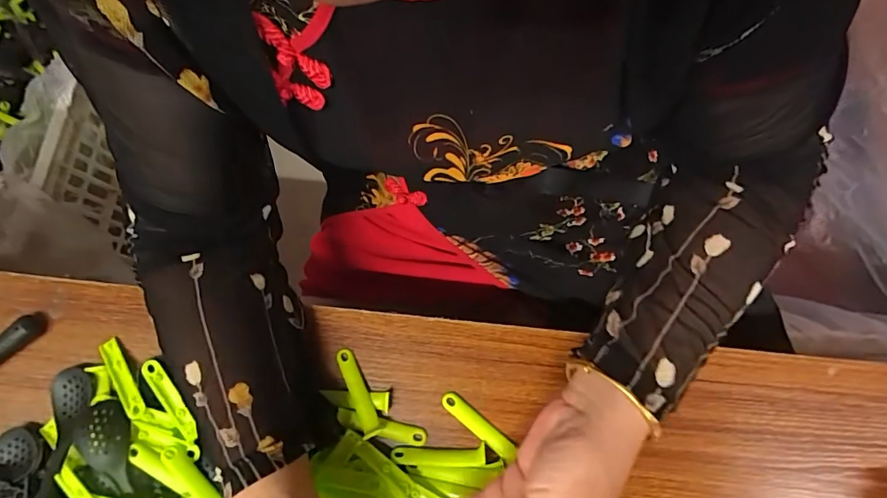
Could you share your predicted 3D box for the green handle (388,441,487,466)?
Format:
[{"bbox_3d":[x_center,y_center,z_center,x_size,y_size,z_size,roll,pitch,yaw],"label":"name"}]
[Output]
[{"bbox_3d":[-0.004,0.169,0.386,0.075,0.010,0.016,-3,78,1],"label":"green handle"}]

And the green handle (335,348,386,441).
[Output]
[{"bbox_3d":[-0.072,0.119,0.395,0.016,0.007,0.074,-23,78,-4],"label":"green handle"}]

